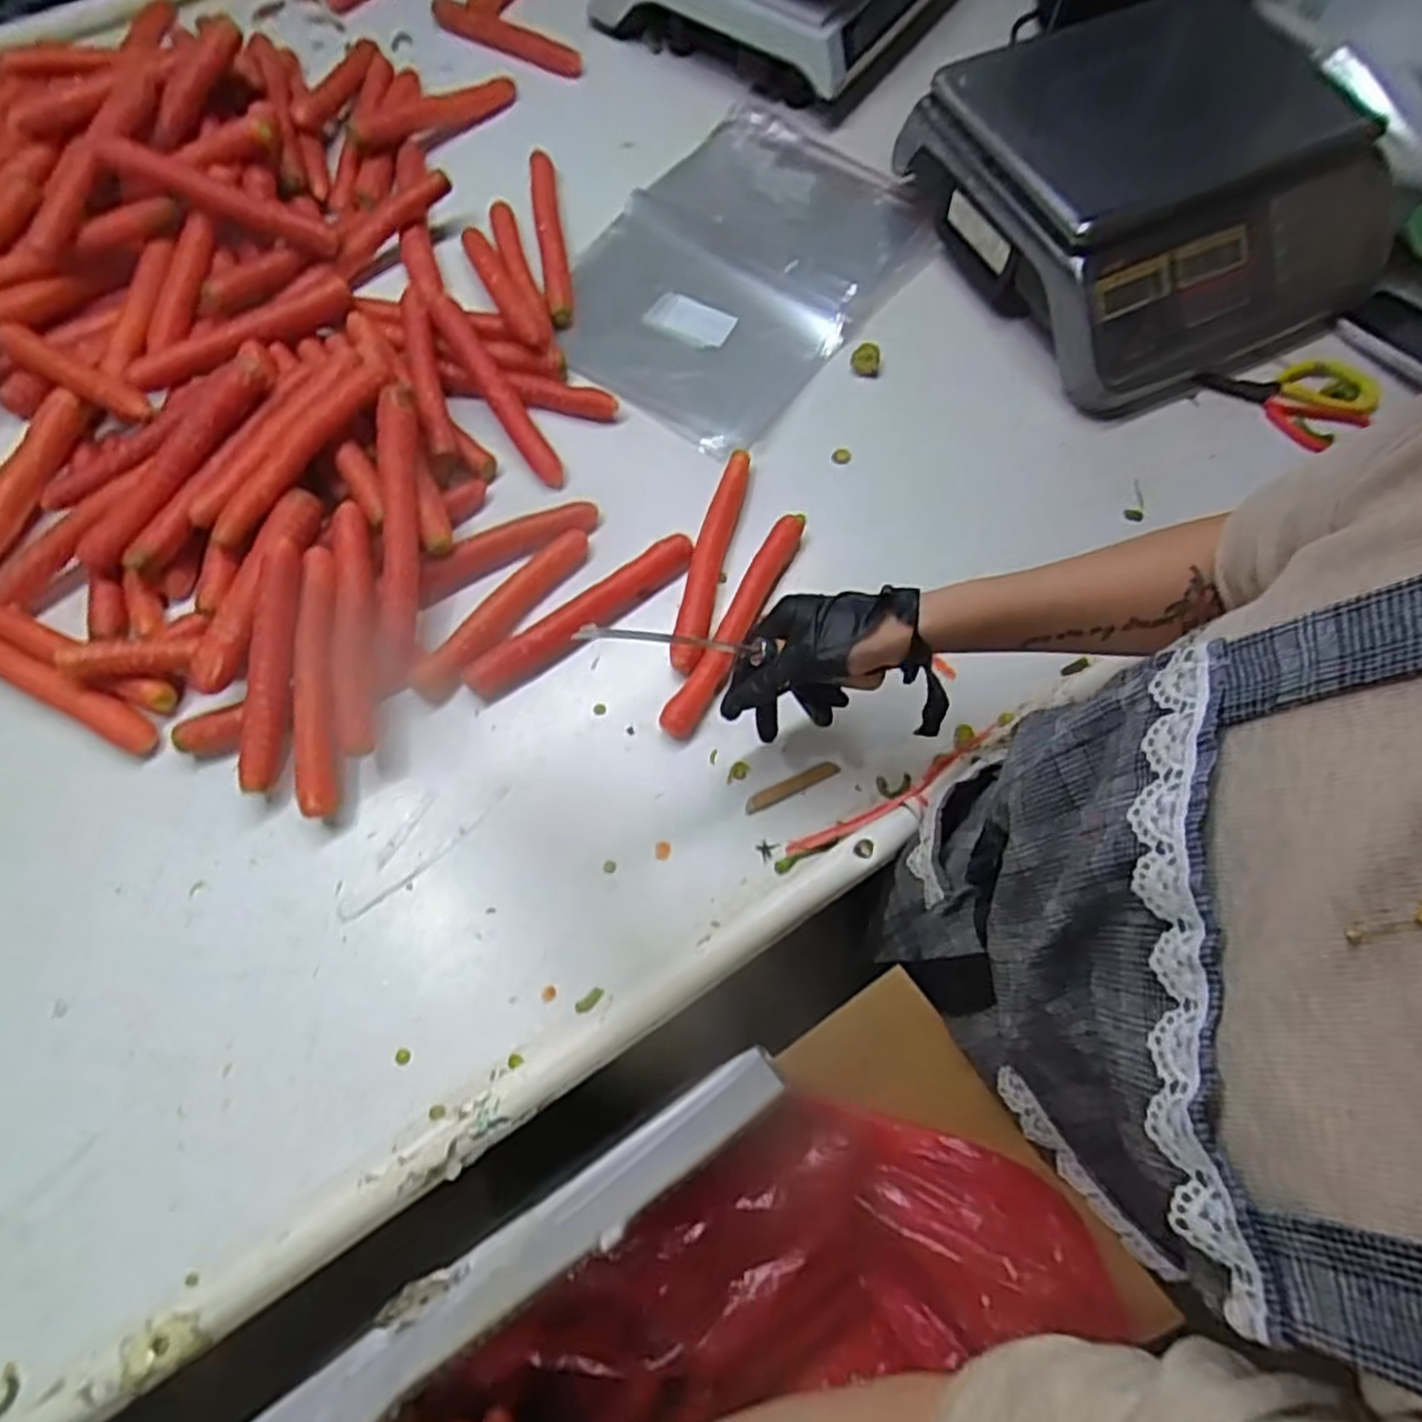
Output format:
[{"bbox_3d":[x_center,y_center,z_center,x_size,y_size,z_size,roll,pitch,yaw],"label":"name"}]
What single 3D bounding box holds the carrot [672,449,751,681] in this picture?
[{"bbox_3d":[0.000,-0.123,0.613,0.025,0.023,0.198,11,69,4],"label":"carrot"}]

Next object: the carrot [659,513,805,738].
[{"bbox_3d":[0.022,-0.071,0.599,0.024,0.027,0.211,26,71,10],"label":"carrot"}]

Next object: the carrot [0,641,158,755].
[{"bbox_3d":[-0.485,-0.020,0.567,0.191,0.024,0.026,24,70,9],"label":"carrot"}]

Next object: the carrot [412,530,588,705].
[{"bbox_3d":[-0.158,-0.076,0.589,0.029,0.023,0.167,37,73,13],"label":"carrot"}]

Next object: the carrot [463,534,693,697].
[{"bbox_3d":[-0.097,-0.073,0.594,0.198,0.023,0.024,-35,73,-13],"label":"carrot"}]

